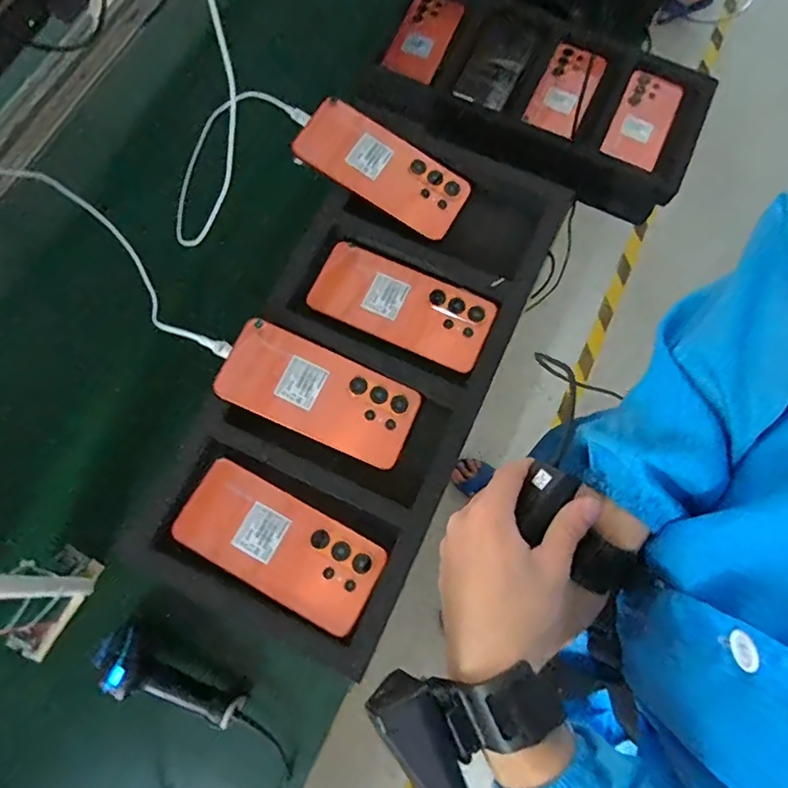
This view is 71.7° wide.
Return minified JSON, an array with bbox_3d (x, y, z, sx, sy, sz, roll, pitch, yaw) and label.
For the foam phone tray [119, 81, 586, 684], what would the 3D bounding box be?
[{"bbox_3d":[-0.021,-0.035,0.513,0.220,0.063,0.498,24,74,8],"label":"foam phone tray"}]

